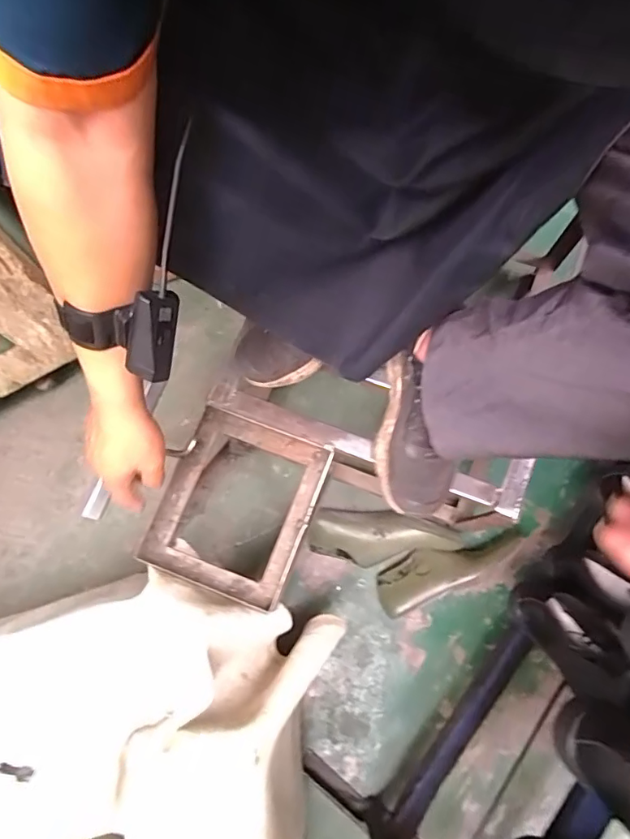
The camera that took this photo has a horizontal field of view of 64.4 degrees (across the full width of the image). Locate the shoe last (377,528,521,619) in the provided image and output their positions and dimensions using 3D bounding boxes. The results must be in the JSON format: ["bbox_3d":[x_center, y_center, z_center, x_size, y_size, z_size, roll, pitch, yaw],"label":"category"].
[{"bbox_3d":[0.224,0.248,0.868,0.259,0.079,0.088,-29,76,-7],"label":"shoe last"}]

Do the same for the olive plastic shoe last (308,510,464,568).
[{"bbox_3d":[0.122,0.204,0.874,0.260,0.090,0.097,-1,74,0],"label":"olive plastic shoe last"}]

